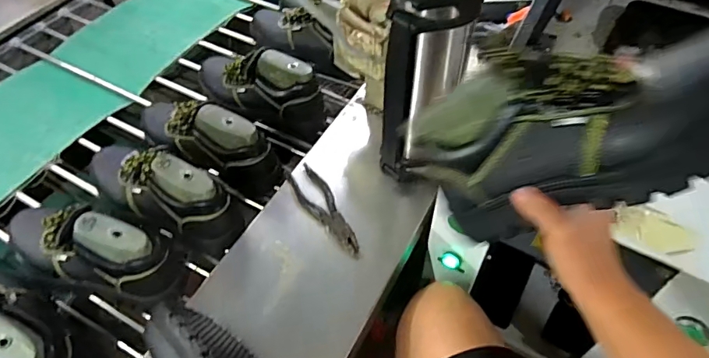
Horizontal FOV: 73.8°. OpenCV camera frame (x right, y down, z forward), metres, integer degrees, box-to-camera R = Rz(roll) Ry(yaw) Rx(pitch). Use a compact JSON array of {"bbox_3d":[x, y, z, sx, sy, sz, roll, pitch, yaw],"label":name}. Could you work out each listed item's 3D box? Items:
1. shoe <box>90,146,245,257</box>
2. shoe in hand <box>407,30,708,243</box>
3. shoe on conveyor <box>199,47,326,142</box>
[{"bbox_3d":[-0.321,0.004,0.760,0.284,0.134,0.093,26,57,17],"label":"shoe"},{"bbox_3d":[0.174,-0.043,0.380,0.276,0.109,0.113,-14,44,37],"label":"shoe in hand"},{"bbox_3d":[-0.195,-0.178,0.927,0.280,0.167,0.106,28,58,19],"label":"shoe on conveyor"}]

